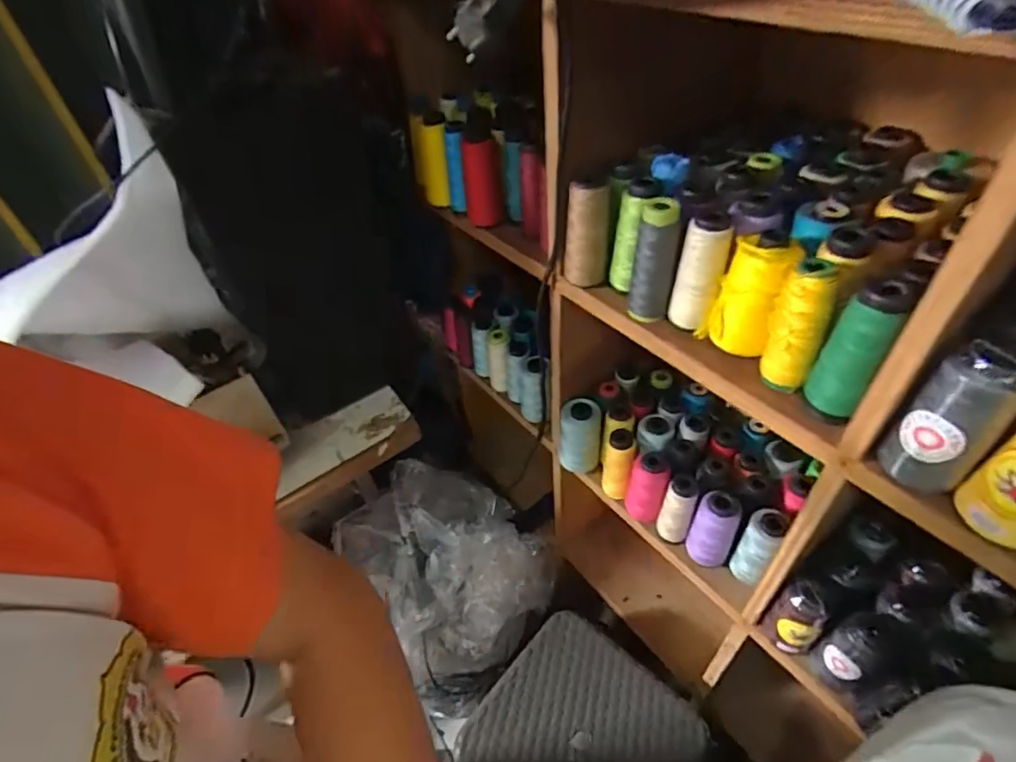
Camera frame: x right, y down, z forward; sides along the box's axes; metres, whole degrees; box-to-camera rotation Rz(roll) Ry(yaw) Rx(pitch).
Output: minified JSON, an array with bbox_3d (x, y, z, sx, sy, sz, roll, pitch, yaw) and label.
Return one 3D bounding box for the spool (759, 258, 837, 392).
[{"bbox_3d":[0.230,-0.044,0.422,0.034,0.110,0.034,14,48,19],"label":"spool"}]

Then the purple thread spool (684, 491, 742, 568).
[{"bbox_3d":[0.252,0.182,0.646,0.051,0.111,0.044,24,52,26],"label":"purple thread spool"}]

